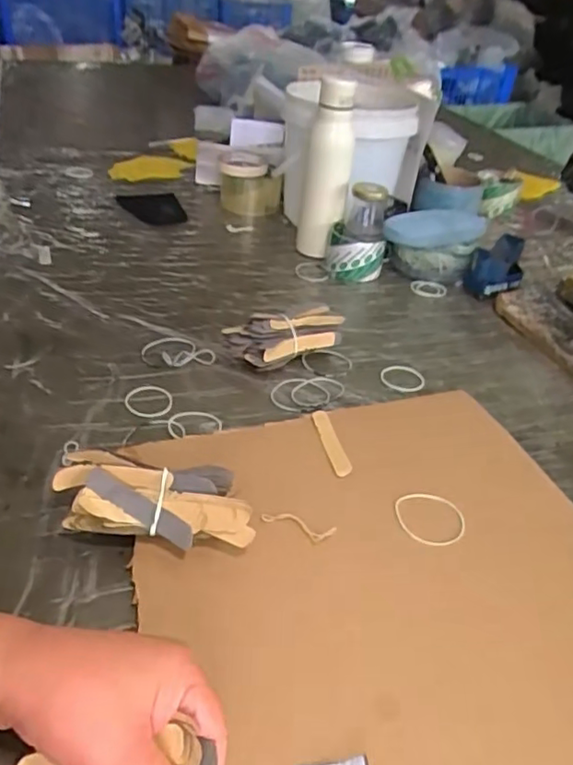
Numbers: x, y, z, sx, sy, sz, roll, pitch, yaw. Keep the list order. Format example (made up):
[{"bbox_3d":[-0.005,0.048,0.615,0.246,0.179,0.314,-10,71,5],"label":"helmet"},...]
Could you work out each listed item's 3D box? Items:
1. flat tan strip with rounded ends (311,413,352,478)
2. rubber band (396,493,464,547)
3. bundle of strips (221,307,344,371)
[{"bbox_3d":[0.041,0.054,0.554,0.016,0.004,0.089,-2,35,-13],"label":"flat tan strip with rounded ends"},{"bbox_3d":[0.116,0.111,0.494,0.057,0.004,0.054,1,35,-1],"label":"rubber band"},{"bbox_3d":[-0.002,-0.047,0.664,0.129,0.049,0.054,-8,37,-21],"label":"bundle of strips"}]

